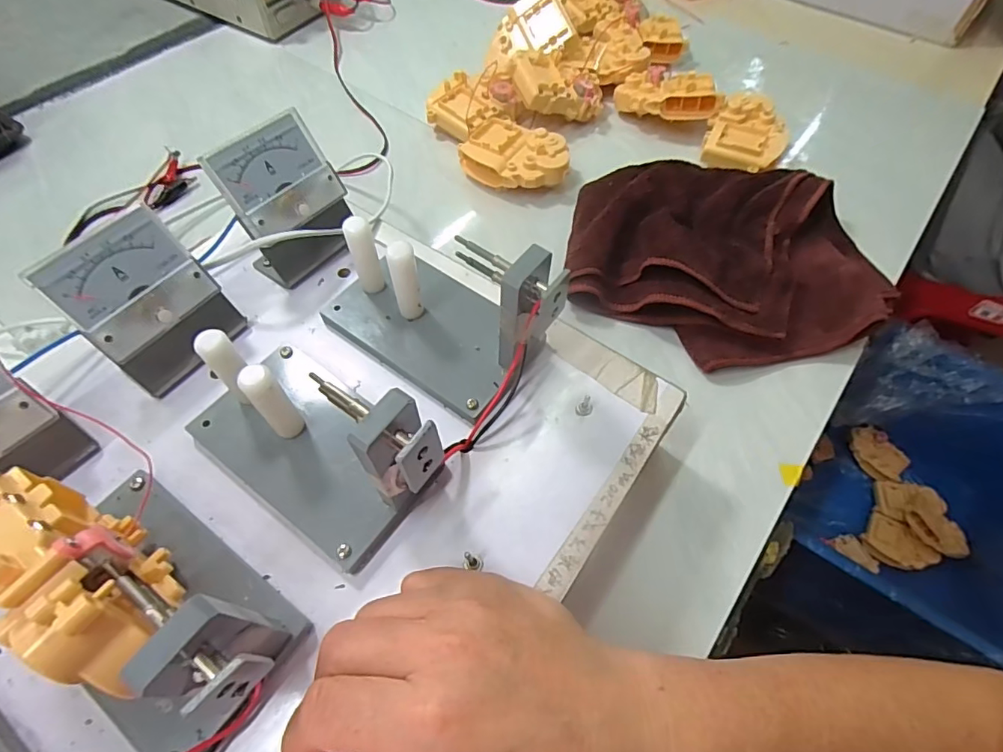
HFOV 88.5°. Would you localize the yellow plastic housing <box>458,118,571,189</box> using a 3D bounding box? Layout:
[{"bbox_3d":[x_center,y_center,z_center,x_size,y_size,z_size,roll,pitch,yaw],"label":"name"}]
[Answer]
[{"bbox_3d":[0.012,-0.199,0.481,0.097,0.040,0.063,33,64,18],"label":"yellow plastic housing"}]

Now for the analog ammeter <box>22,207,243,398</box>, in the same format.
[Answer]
[{"bbox_3d":[-0.185,-0.038,0.272,0.039,0.069,0.063,33,64,18],"label":"analog ammeter"}]

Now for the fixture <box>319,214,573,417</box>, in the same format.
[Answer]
[{"bbox_3d":[-0.031,-0.045,0.281,0.132,0.087,0.083,32,63,17],"label":"fixture"}]

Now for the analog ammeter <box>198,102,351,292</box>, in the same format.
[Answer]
[{"bbox_3d":[-0.129,-0.104,0.313,0.043,0.074,0.069,38,65,20],"label":"analog ammeter"}]

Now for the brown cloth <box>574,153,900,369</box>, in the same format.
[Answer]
[{"bbox_3d":[0.179,-0.092,0.409,0.246,0.051,0.179,10,59,6],"label":"brown cloth"}]

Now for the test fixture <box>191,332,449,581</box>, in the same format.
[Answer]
[{"bbox_3d":[-0.089,0.024,0.235,0.130,0.081,0.067,32,64,18],"label":"test fixture"}]

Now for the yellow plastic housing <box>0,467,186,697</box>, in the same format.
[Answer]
[{"bbox_3d":[-0.153,0.071,0.184,0.095,0.056,0.040,30,63,16],"label":"yellow plastic housing"}]

